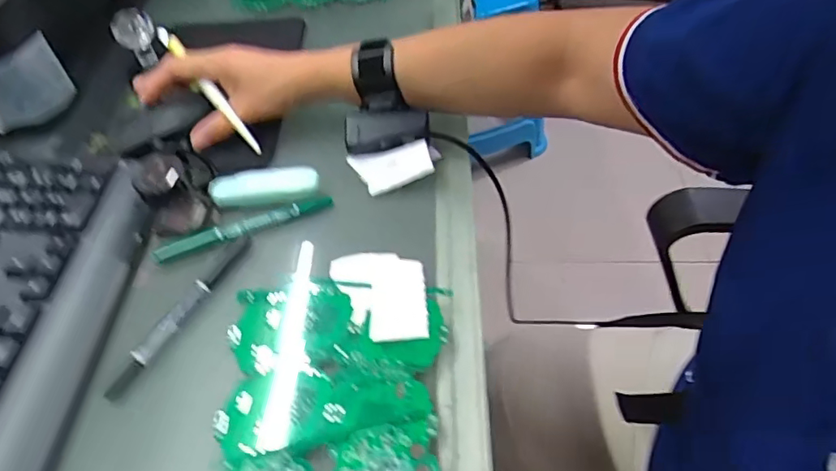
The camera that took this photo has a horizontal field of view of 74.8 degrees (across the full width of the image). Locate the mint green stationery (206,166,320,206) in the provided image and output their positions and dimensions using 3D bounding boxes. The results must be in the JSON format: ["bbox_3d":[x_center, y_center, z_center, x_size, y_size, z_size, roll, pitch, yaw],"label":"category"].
[{"bbox_3d":[-0.124,-0.041,0.440,0.086,0.015,0.025,-2,50,-4],"label":"mint green stationery"}]

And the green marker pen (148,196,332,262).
[{"bbox_3d":[-0.134,-0.008,0.424,0.136,0.010,0.014,-18,53,-17],"label":"green marker pen"}]

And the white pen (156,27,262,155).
[{"bbox_3d":[-0.183,-0.127,0.478,0.015,0.017,0.152,-36,79,-28],"label":"white pen"}]

